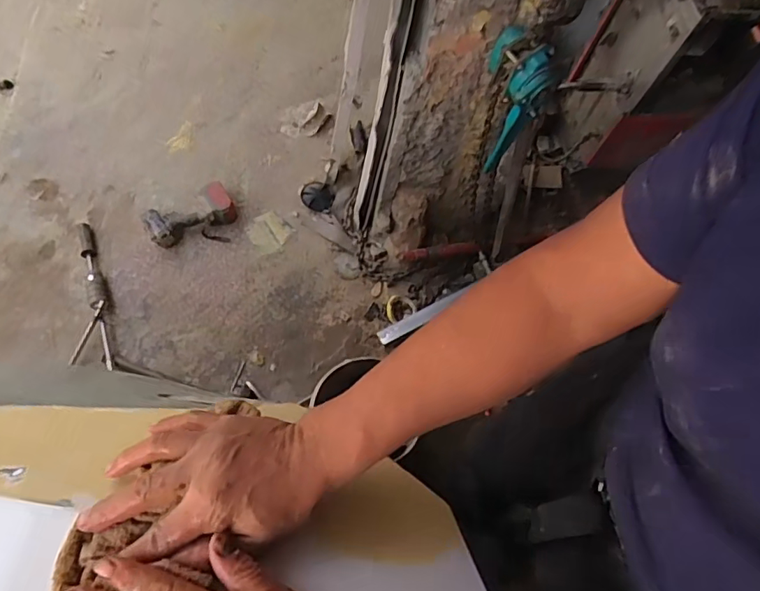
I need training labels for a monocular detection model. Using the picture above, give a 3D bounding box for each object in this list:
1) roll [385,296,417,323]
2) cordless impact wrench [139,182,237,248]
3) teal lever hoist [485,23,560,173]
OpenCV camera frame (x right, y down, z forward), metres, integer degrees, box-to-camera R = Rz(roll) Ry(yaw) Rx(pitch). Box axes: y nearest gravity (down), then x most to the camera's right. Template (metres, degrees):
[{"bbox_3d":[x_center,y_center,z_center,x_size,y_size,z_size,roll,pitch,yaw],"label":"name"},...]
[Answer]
[{"bbox_3d":[0.058,0.038,1.535,0.089,0.039,0.081,3,65,-7],"label":"roll"},{"bbox_3d":[-0.572,-0.243,1.575,0.258,0.073,0.121,-23,70,-17],"label":"cordless impact wrench"},{"bbox_3d":[0.265,-0.395,1.093,0.130,0.306,0.136,18,64,1],"label":"teal lever hoist"}]

